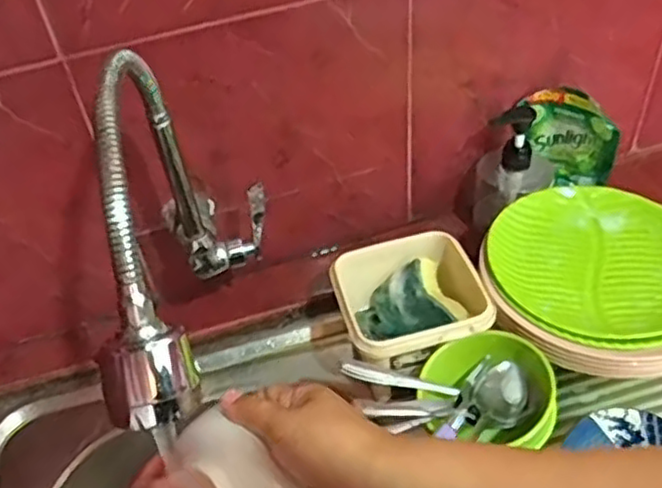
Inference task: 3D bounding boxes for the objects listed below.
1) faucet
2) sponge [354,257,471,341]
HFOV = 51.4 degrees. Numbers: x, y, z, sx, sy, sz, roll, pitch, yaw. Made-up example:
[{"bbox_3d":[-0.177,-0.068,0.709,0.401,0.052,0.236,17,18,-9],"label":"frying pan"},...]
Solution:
[{"bbox_3d":[-0.104,0.015,0.460,0.047,0.237,0.244,-4,46,1],"label":"faucet"},{"bbox_3d":[0.073,0.066,0.678,0.018,0.105,0.072,13,47,-46],"label":"sponge"}]

